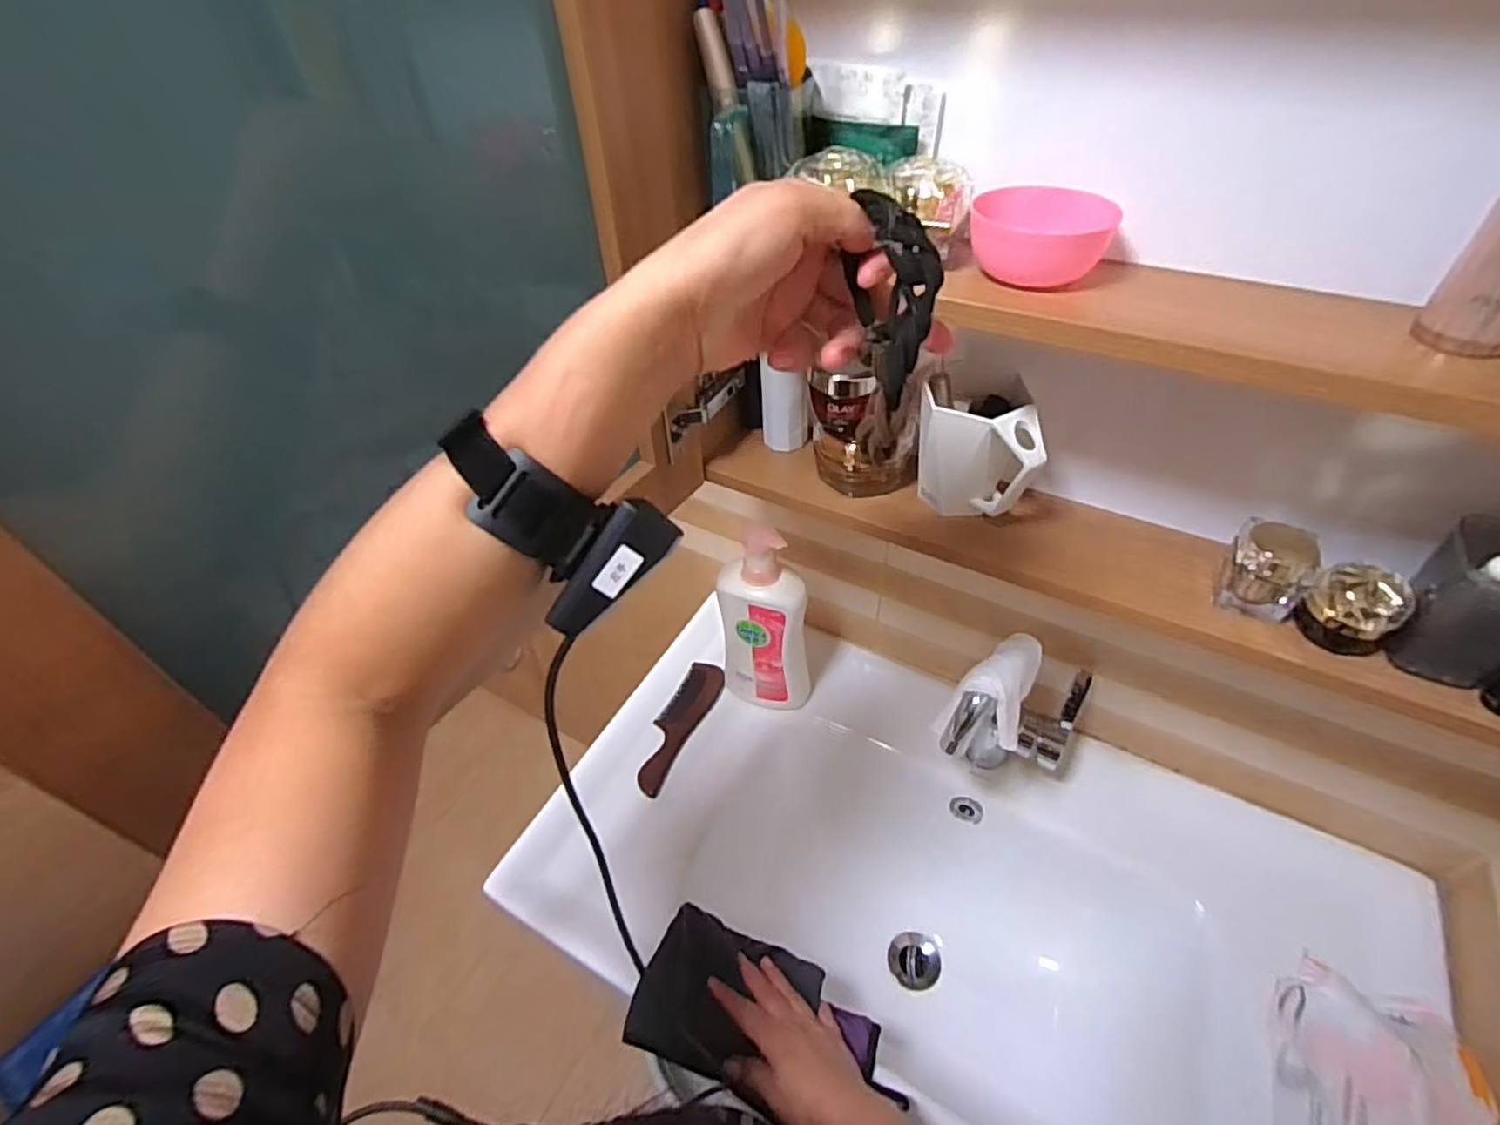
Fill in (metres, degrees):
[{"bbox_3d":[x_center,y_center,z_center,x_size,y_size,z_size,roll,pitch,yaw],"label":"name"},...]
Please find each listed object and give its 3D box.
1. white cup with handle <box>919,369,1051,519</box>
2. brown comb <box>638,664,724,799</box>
[{"bbox_3d":[0.181,-0.089,0.542,0.098,0.100,0.075,15,48,17],"label":"white cup with handle"},{"bbox_3d":[-0.090,0.199,0.831,0.049,0.011,0.182,18,49,20],"label":"brown comb"}]

